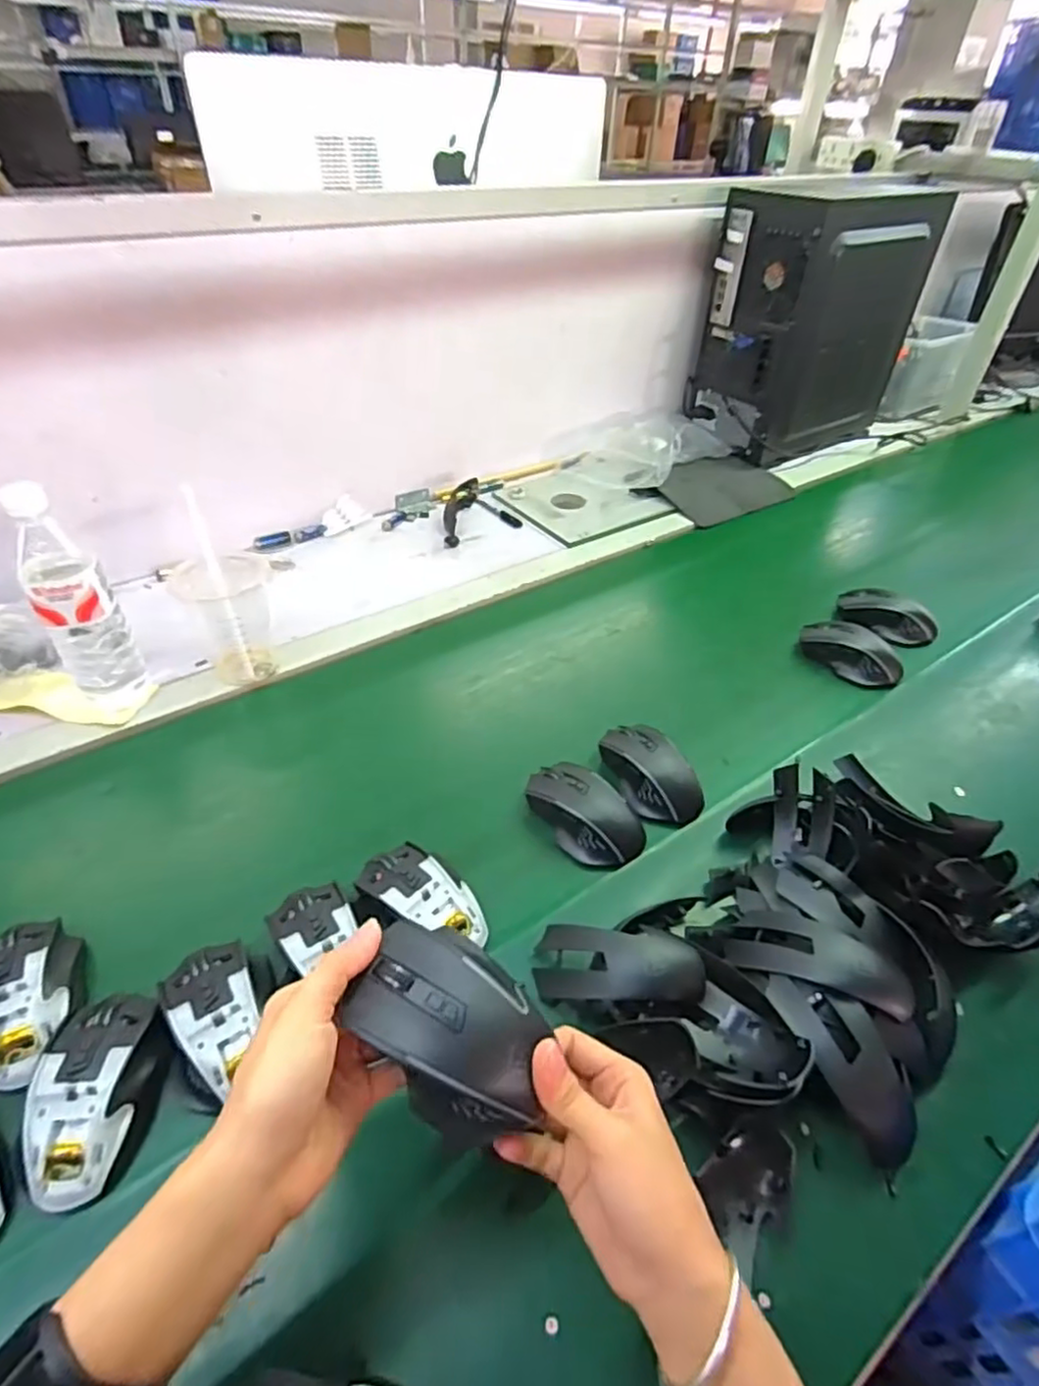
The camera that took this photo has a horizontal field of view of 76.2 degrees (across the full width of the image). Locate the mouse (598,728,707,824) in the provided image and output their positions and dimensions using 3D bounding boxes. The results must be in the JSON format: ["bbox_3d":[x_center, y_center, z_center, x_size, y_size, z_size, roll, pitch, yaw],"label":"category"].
[{"bbox_3d":[0.125,0.073,0.635,0.066,0.042,0.115,-18,47,-21],"label":"mouse"}]

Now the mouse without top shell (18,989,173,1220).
[{"bbox_3d":[-0.267,0.250,0.422,0.069,0.036,0.117,-5,44,-9],"label":"mouse without top shell"}]

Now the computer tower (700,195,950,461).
[{"bbox_3d":[0.512,-0.650,1.172,0.352,0.369,0.196,-26,51,-28],"label":"computer tower"}]

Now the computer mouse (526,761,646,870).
[{"bbox_3d":[0.058,0.108,0.598,0.061,0.042,0.110,-27,51,-29],"label":"computer mouse"}]

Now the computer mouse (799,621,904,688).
[{"bbox_3d":[0.396,-0.051,0.791,0.116,0.035,0.062,28,48,24],"label":"computer mouse"}]

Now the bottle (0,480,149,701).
[{"bbox_3d":[-0.417,-0.077,0.626,0.064,0.213,0.062,-26,51,-28],"label":"bottle"}]

